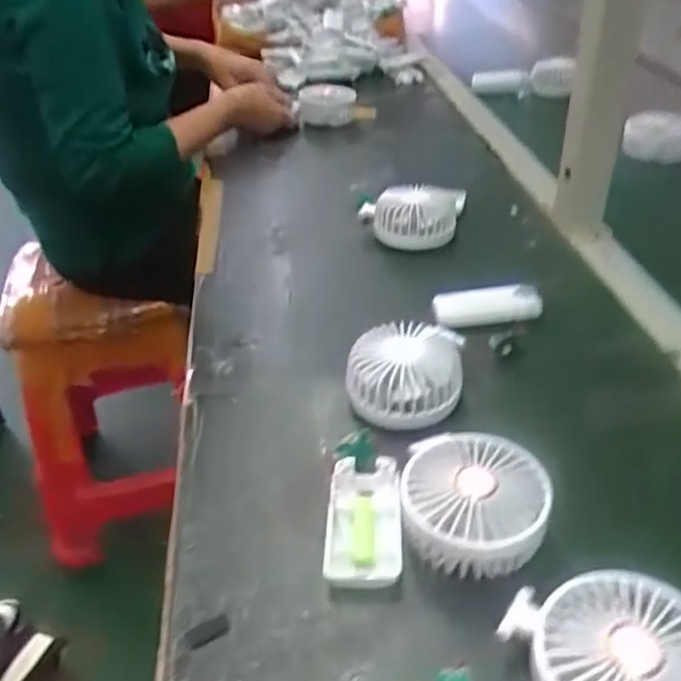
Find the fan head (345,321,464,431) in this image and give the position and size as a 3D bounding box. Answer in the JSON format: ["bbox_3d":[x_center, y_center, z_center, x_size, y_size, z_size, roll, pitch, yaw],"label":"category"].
[{"bbox_3d":[0.049,0.022,0.518,0.083,0.039,0.083,3,37,9],"label":"fan head"}]

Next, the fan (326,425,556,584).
[{"bbox_3d":[0.056,0.095,0.420,0.127,0.044,0.103,1,37,6],"label":"fan"}]

